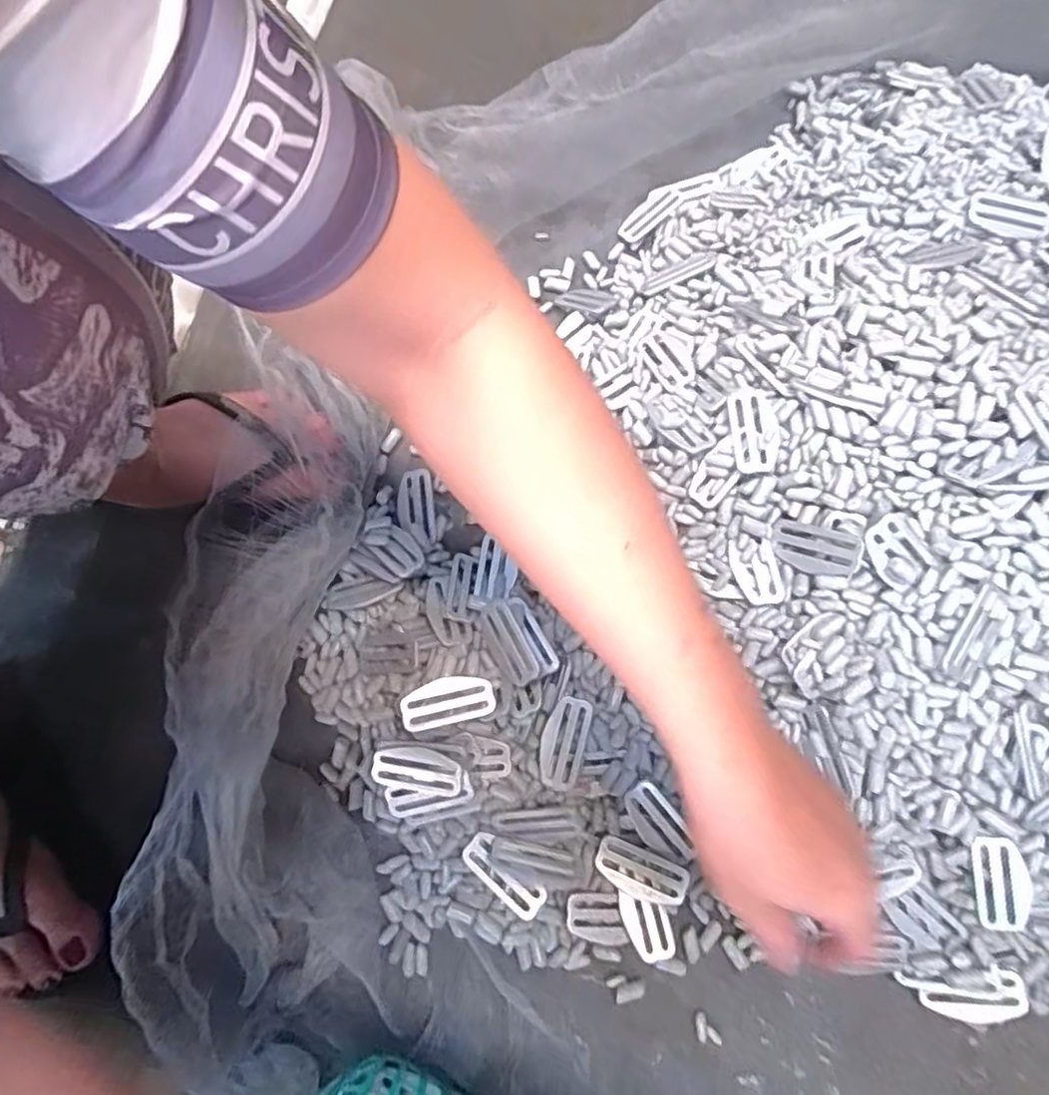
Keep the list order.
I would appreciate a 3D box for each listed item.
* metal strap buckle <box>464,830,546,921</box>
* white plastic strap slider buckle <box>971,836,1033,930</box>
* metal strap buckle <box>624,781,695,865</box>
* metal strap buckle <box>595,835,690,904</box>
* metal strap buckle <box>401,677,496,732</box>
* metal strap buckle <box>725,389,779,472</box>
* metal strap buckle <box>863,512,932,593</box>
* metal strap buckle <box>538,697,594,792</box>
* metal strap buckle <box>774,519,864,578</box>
[{"bbox_3d":[-0.014,0.214,0.426,0.061,0.008,0.023,40,71,15],"label":"metal strap buckle"},{"bbox_3d":[0.292,0.205,0.398,0.029,0.008,0.060,-8,96,18],"label":"white plastic strap slider buckle"},{"bbox_3d":[0.088,0.181,0.425,0.025,0.009,0.056,-35,88,-10],"label":"metal strap buckle"},{"bbox_3d":[0.075,0.210,0.419,0.060,0.004,0.029,22,79,6],"label":"metal strap buckle"},{"bbox_3d":[-0.050,0.100,0.423,0.060,0.004,0.028,-11,73,-12],"label":"metal strap buckle"},{"bbox_3d":[0.150,-0.078,0.427,0.025,0.007,0.061,-9,65,16],"label":"metal strap buckle"},{"bbox_3d":[0.219,0.002,0.383,0.028,0.013,0.045,-33,96,5],"label":"metal strap buckle"},{"bbox_3d":[0.026,0.129,0.433,0.029,0.007,0.059,14,83,5],"label":"metal strap buckle"},{"bbox_3d":[0.181,0.001,0.408,0.057,0.004,0.028,27,106,48],"label":"metal strap buckle"}]

